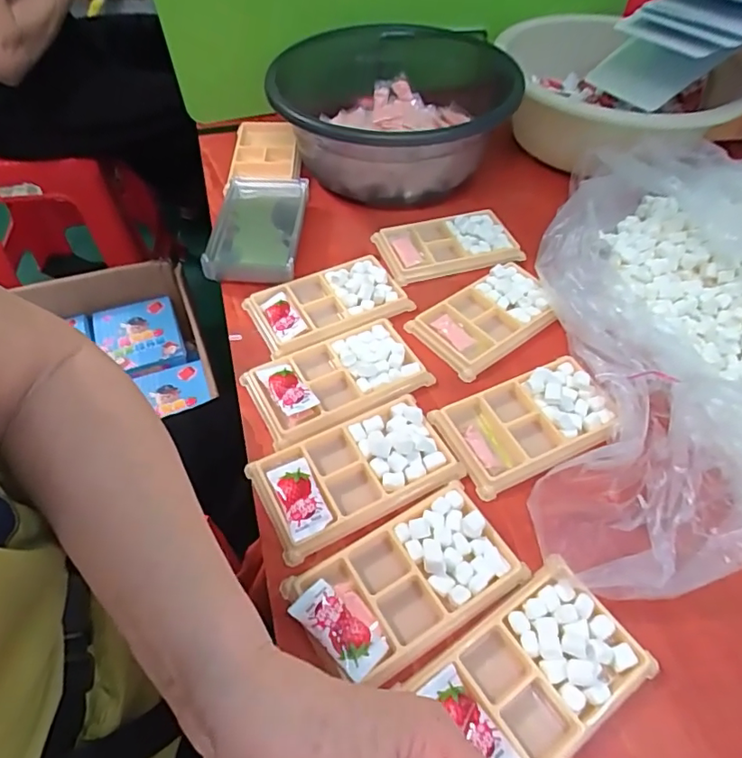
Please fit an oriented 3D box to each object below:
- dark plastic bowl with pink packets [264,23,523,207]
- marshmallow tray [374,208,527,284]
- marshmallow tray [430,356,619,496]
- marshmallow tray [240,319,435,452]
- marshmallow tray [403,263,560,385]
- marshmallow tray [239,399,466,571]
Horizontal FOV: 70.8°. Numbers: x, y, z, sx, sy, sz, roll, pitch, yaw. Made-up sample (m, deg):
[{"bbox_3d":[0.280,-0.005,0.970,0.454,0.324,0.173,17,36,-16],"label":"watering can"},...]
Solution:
[{"bbox_3d":[0.022,-0.311,0.597,0.242,0.109,0.311,6,53,3],"label":"dark plastic bowl with pink packets"},{"bbox_3d":[0.078,-0.136,0.528,0.135,0.018,0.076,-12,54,-11],"label":"marshmallow tray"},{"bbox_3d":[0.120,0.033,0.398,0.128,0.019,0.073,-21,56,-16],"label":"marshmallow tray"},{"bbox_3d":[-0.026,0.000,0.413,0.130,0.015,0.079,-22,56,-17],"label":"marshmallow tray"},{"bbox_3d":[0.105,-0.058,0.469,0.129,0.018,0.076,-34,60,-24],"label":"marshmallow tray"},{"bbox_3d":[-0.011,0.063,0.365,0.131,0.015,0.074,-21,56,-17],"label":"marshmallow tray"}]

